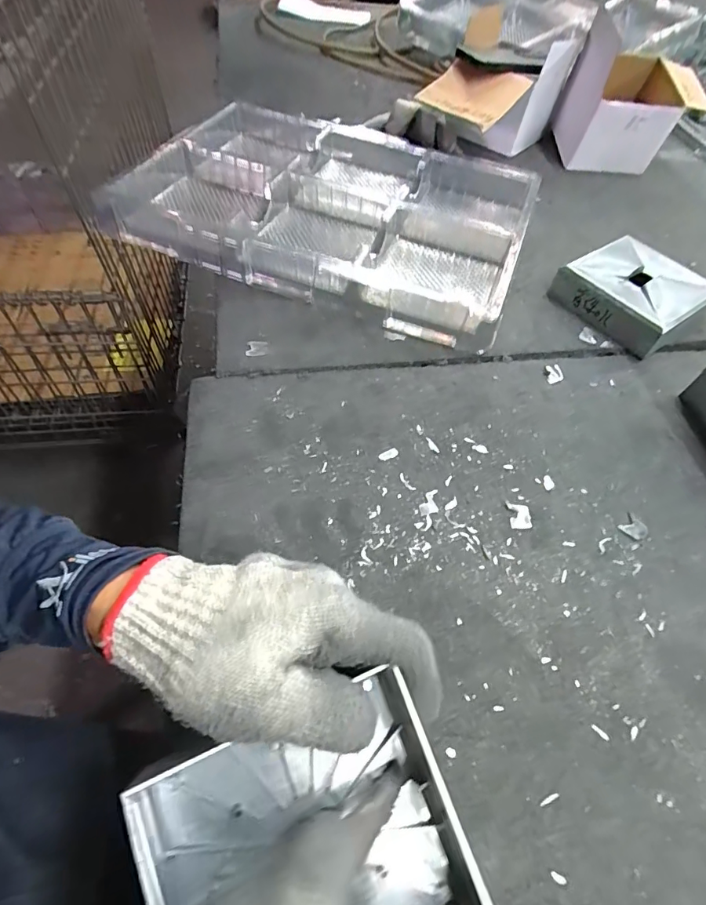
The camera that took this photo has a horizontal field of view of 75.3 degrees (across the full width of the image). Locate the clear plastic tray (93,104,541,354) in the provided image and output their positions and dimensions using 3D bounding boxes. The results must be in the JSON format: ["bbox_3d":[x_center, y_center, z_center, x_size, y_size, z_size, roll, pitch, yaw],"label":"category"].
[{"bbox_3d":[-0.031,-0.313,0.571,0.470,0.051,0.329,20,57,9],"label":"clear plastic tray"}]

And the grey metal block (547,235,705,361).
[{"bbox_3d":[0.318,-0.181,0.516,0.133,0.044,0.133,-31,63,-22],"label":"grey metal block"}]

